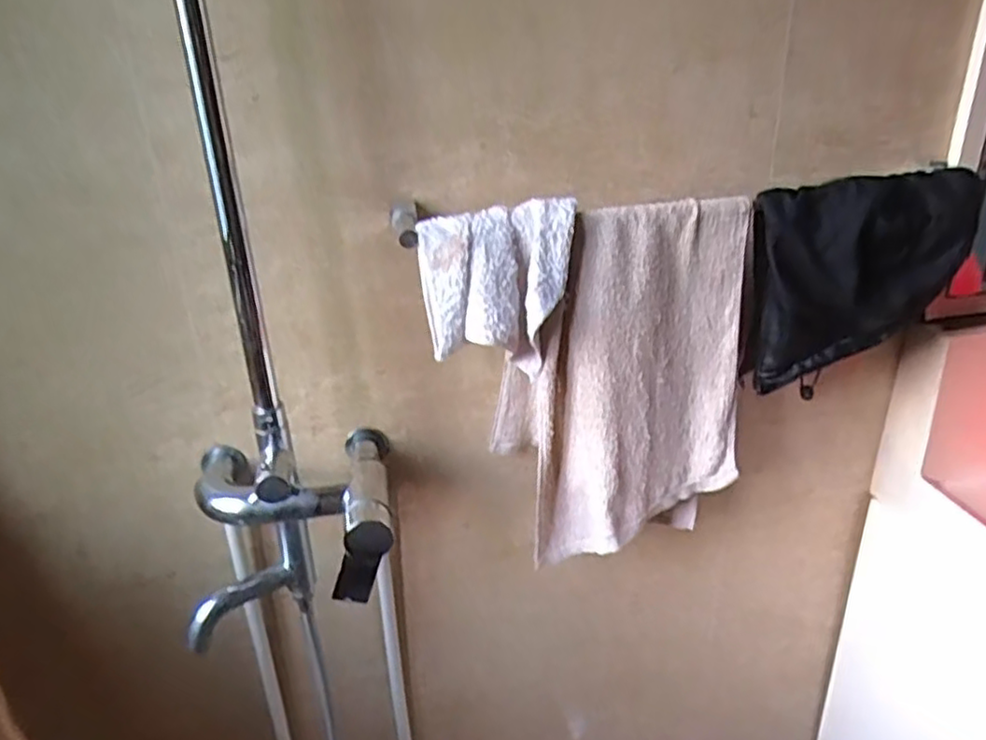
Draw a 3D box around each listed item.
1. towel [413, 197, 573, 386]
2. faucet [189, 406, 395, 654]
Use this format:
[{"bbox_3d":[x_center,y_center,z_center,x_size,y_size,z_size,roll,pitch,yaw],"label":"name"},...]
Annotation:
[{"bbox_3d":[0.006,-0.068,0.635,0.137,0.144,0.045,-7,25,-11],"label":"towel"},{"bbox_3d":[-0.200,0.135,0.696,0.197,0.192,0.159,-5,25,-6],"label":"faucet"}]

